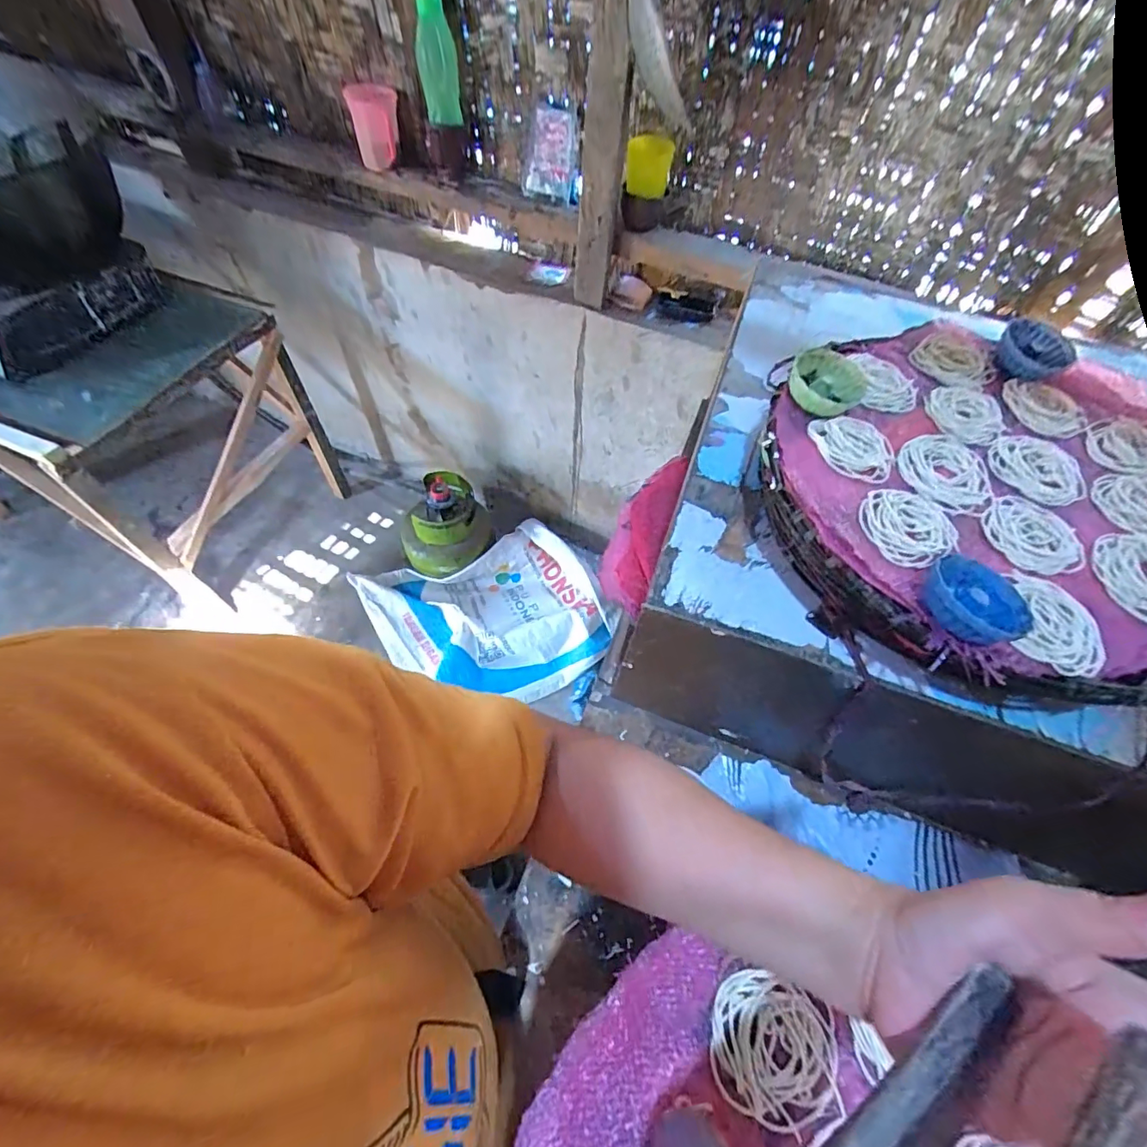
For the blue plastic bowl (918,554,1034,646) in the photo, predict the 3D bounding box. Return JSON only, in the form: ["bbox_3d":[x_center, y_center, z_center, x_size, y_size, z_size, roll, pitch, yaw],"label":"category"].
[{"bbox_3d":[0.251,0.017,0.316,0.063,0.025,0.058,2,57,-3],"label":"blue plastic bowl"}]

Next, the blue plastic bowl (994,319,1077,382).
[{"bbox_3d":[0.414,-0.200,0.456,0.057,0.022,0.060,2,57,-3],"label":"blue plastic bowl"}]

